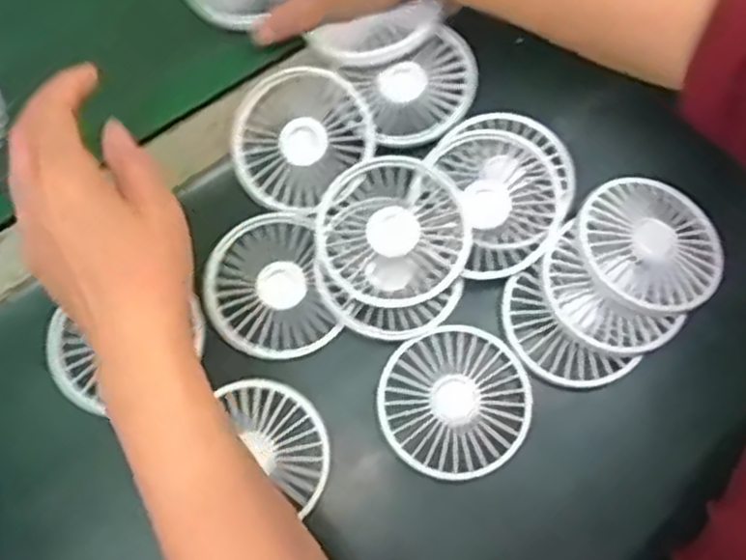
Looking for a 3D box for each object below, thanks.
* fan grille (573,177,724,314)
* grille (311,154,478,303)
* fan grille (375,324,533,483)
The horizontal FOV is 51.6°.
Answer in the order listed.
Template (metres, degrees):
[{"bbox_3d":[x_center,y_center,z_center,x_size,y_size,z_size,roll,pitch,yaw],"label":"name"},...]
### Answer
[{"bbox_3d":[0.164,-0.023,0.455,0.086,0.013,0.080,-1,74,2],"label":"fan grille"},{"bbox_3d":[0.011,-0.029,0.456,0.085,0.017,0.085,-1,74,2],"label":"grille"},{"bbox_3d":[0.048,0.071,0.452,0.086,0.008,0.086,-1,74,2],"label":"fan grille"}]

